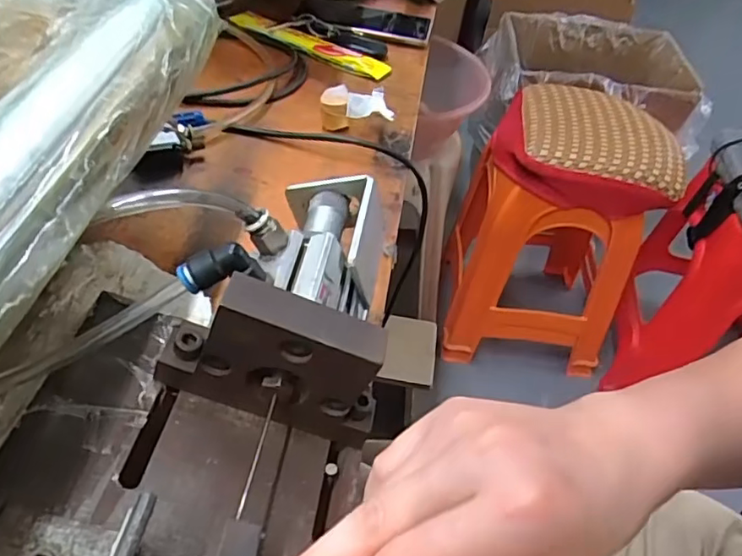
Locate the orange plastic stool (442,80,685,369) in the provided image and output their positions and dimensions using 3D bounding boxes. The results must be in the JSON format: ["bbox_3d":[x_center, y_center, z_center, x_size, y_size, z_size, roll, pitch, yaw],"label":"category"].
[{"bbox_3d":[0.358,-0.102,1.199,0.328,0.494,0.322,7,45,-1],"label":"orange plastic stool"}]

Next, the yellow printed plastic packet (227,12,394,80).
[{"bbox_3d":[-0.070,-0.263,0.643,0.196,0.011,0.035,25,47,17],"label":"yellow printed plastic packet"}]

